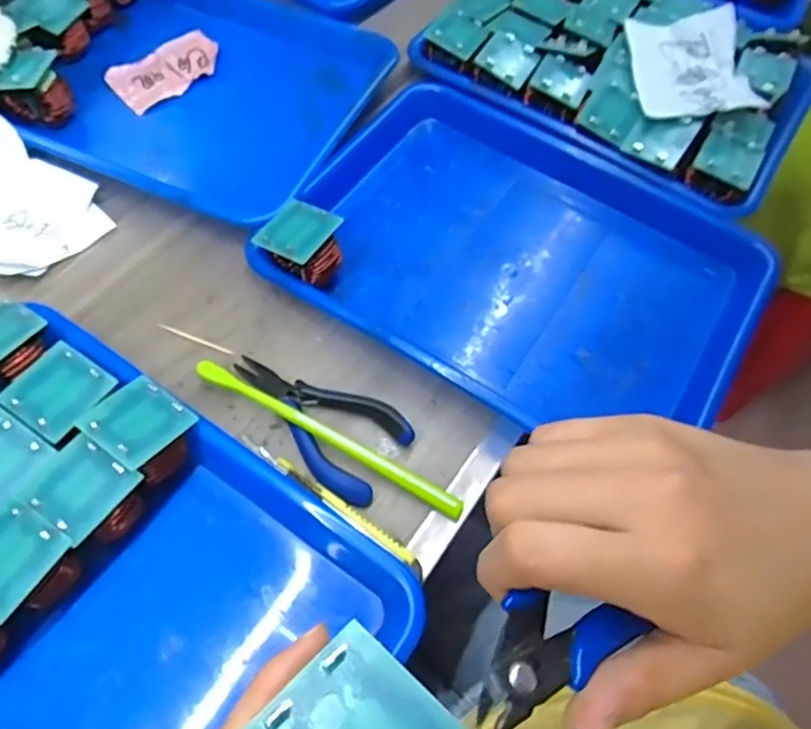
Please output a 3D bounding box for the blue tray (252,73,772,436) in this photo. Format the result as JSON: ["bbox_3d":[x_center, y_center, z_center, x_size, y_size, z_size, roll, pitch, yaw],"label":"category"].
[{"bbox_3d":[0.086,-0.080,0.445,0.319,0.042,0.254,32,64,13],"label":"blue tray"}]

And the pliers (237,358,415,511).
[{"bbox_3d":[-0.060,0.033,0.393,0.124,0.015,0.062,32,64,13],"label":"pliers"}]

